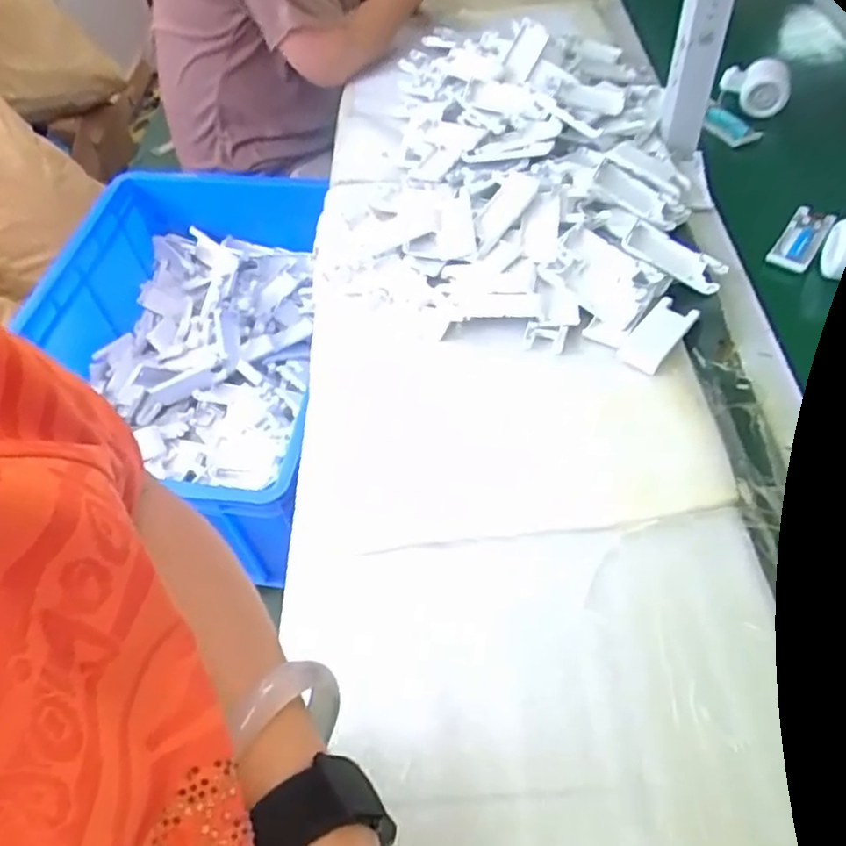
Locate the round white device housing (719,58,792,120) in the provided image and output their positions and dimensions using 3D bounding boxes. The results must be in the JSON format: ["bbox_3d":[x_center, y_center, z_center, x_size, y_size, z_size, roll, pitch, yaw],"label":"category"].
[{"bbox_3d":[0.457,-0.462,0.937,0.089,0.060,0.039,24,58,21],"label":"round white device housing"}]

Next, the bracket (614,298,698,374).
[{"bbox_3d":[0.225,-0.086,0.653,0.040,0.004,0.105,30,60,25],"label":"bracket"}]

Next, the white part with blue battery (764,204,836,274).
[{"bbox_3d":[0.418,-0.202,0.753,0.044,0.023,0.092,30,60,25],"label":"white part with blue battery"}]

